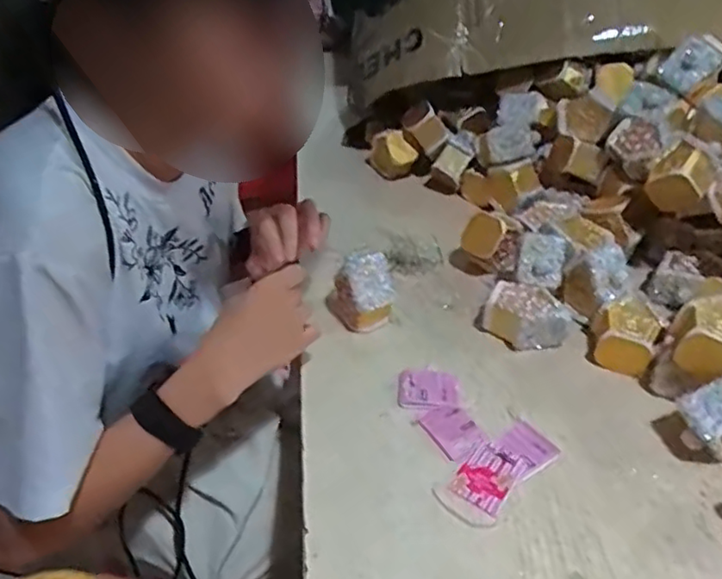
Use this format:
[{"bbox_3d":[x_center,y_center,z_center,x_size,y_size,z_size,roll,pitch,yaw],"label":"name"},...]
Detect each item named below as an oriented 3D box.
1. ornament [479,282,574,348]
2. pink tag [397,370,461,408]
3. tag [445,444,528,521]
[{"bbox_3d":[0.174,0.033,0.671,0.088,0.046,0.062,21,43,25],"label":"ornament"},{"bbox_3d":[0.067,0.099,0.623,0.060,0.009,0.043,0,38,0],"label":"pink tag"},{"bbox_3d":[0.109,0.158,0.540,0.046,0.004,0.061,25,44,29],"label":"tag"}]

